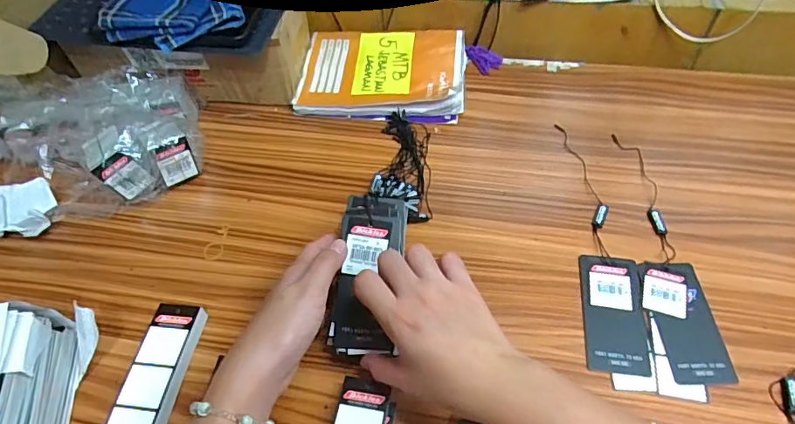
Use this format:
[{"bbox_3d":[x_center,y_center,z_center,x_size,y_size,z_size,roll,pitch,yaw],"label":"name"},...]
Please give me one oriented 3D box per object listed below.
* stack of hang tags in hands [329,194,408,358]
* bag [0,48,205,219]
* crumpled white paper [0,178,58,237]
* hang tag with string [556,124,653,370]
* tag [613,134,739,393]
[{"bbox_3d":[-0.024,0.050,0.405,0.053,0.014,0.129,6,79,8],"label":"stack of hang tags in hands"},{"bbox_3d":[-0.335,-0.090,0.538,0.207,0.082,0.180,-15,53,-7],"label":"bag"},{"bbox_3d":[-0.384,-0.002,0.495,0.061,0.043,0.050,-10,53,-4],"label":"crumpled white paper"},{"bbox_3d":[0.195,0.021,0.469,0.051,0.005,0.266,3,53,6],"label":"hang tag with string"},{"bbox_3d":[0.248,0.034,0.455,0.058,0.004,0.269,3,53,6],"label":"tag"}]

